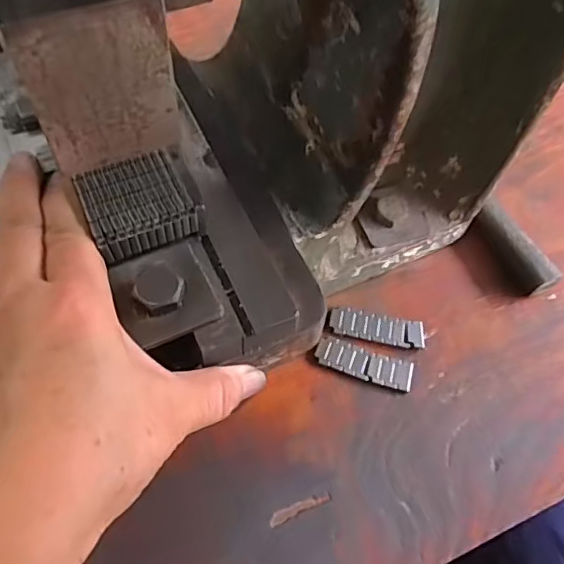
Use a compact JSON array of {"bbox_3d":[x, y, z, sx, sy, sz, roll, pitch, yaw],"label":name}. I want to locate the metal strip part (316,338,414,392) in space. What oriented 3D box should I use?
[{"bbox_3d":[0.047,0.046,0.314,0.054,0.004,0.017,17,59,6],"label":"metal strip part"}]

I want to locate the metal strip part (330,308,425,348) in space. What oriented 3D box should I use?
[{"bbox_3d":[0.056,0.026,0.326,0.054,0.004,0.018,11,59,2],"label":"metal strip part"}]

